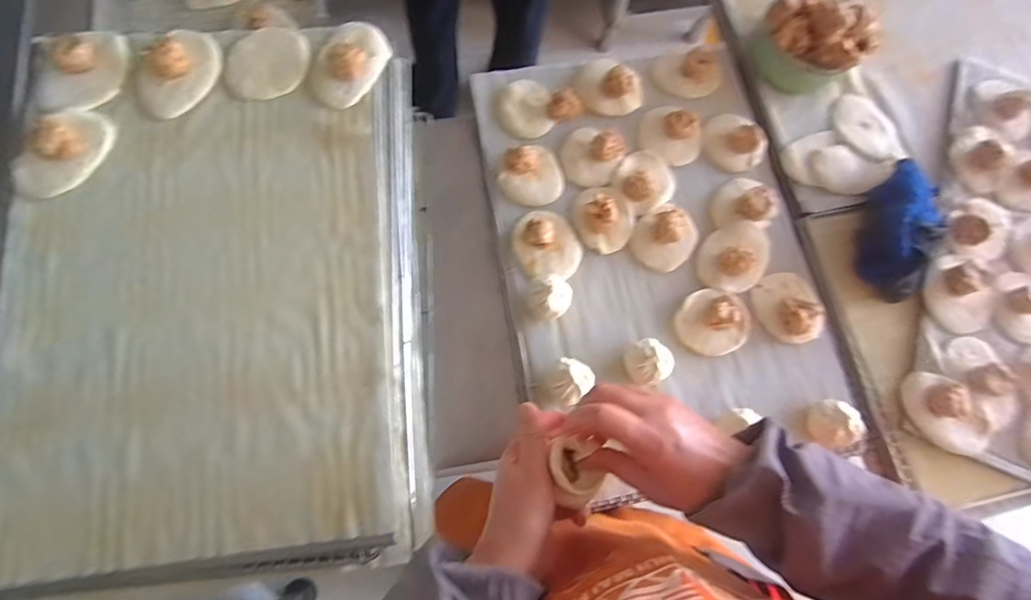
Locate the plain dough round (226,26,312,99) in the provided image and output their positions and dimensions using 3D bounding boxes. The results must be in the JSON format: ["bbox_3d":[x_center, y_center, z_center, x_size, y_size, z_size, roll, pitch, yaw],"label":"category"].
[{"bbox_3d":[-0.299,-0.289,0.610,0.086,0.011,0.097,4,74,-3],"label":"plain dough round"}]

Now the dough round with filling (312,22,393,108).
[{"bbox_3d":[-0.204,-0.294,0.608,0.080,0.038,0.123,25,74,2],"label":"dough round with filling"}]

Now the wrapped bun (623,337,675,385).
[{"bbox_3d":[0.160,0.075,0.608,0.055,0.050,0.053,-24,78,-10],"label":"wrapped bun"}]

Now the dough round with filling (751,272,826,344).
[{"bbox_3d":[0.354,0.007,0.646,0.078,0.032,0.092,-11,76,-7],"label":"dough round with filling"}]

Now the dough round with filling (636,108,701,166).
[{"bbox_3d":[0.217,-0.232,0.702,0.091,0.030,0.074,30,75,4],"label":"dough round with filling"}]

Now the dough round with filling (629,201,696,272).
[{"bbox_3d":[0.197,-0.084,0.662,0.077,0.030,0.083,1,75,-4],"label":"dough round with filling"}]

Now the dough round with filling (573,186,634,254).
[{"bbox_3d":[0.117,-0.112,0.654,0.074,0.033,0.091,-25,78,-10],"label":"dough round with filling"}]

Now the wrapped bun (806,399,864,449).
[{"bbox_3d":[0.380,0.145,0.602,0.050,0.049,0.051,-24,78,-10],"label":"wrapped bun"}]

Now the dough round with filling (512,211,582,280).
[{"bbox_3d":[0.042,-0.075,0.643,0.083,0.036,0.099,-28,78,-11],"label":"dough round with filling"}]

